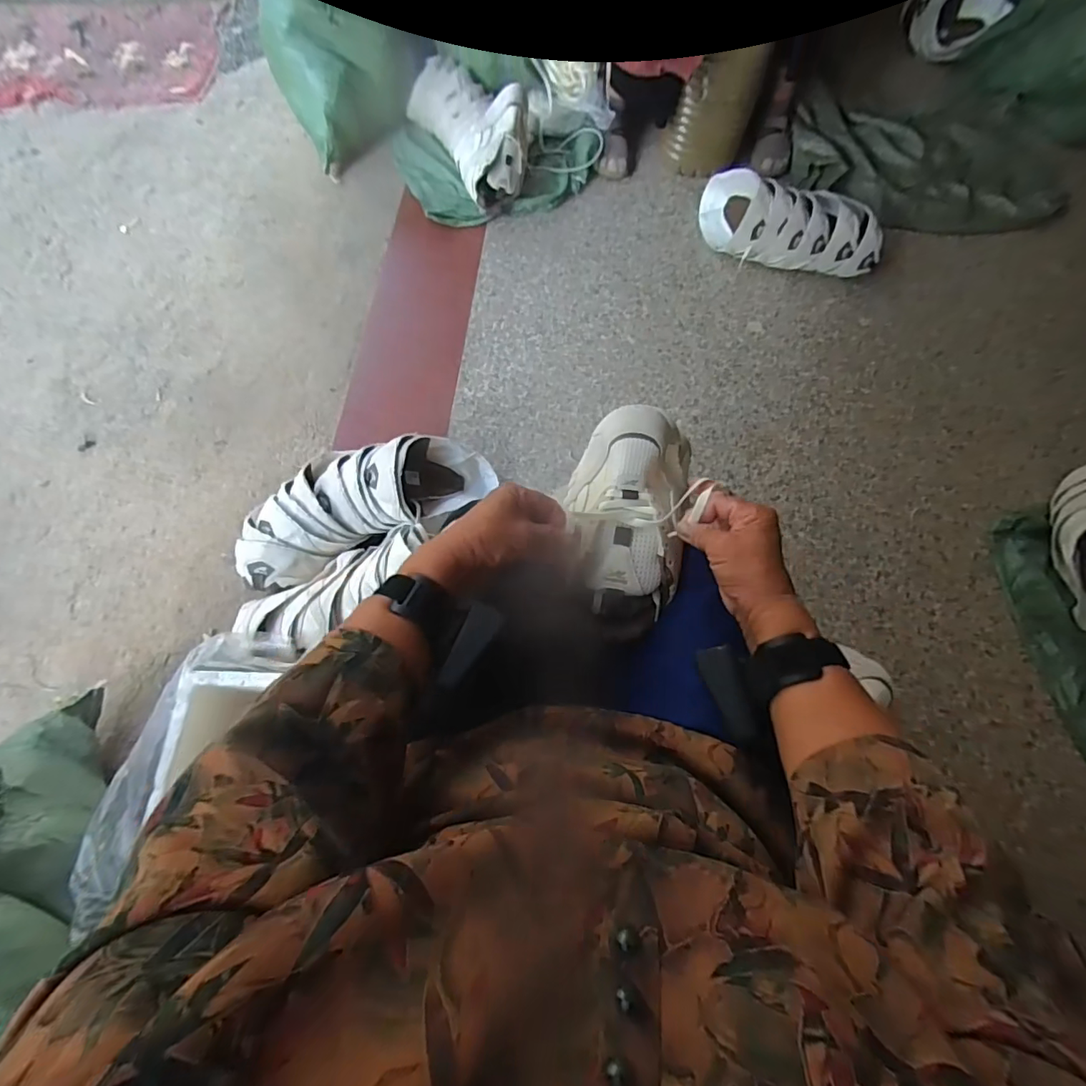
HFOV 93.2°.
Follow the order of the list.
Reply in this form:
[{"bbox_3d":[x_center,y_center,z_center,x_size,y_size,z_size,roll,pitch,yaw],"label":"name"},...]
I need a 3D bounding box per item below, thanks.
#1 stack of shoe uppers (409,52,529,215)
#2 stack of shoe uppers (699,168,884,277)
[{"bbox_3d":[-0.163,-0.976,1.186,0.178,0.164,0.390,-28,74,-11],"label":"stack of shoe uppers"},{"bbox_3d":[0.544,-0.703,1.147,0.411,0.133,0.176,24,70,7],"label":"stack of shoe uppers"}]

